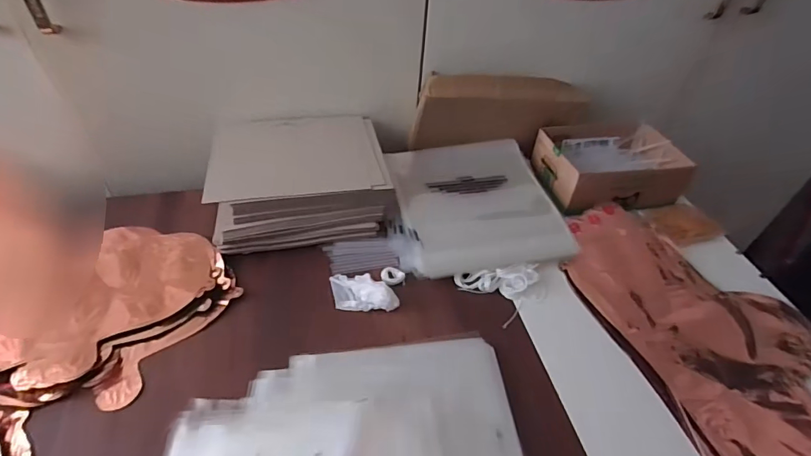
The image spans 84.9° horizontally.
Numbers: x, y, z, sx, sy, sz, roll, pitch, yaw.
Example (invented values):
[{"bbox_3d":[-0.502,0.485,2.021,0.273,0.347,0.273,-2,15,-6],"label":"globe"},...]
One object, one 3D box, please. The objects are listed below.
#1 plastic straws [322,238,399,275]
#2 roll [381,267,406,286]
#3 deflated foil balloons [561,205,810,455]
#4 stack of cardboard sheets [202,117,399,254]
[{"bbox_3d":[-0.054,0.033,0.549,0.085,0.010,0.048,-4,46,-9],"label":"plastic straws"},{"bbox_3d":[-0.015,0.056,0.527,0.027,0.005,0.029,3,45,-3],"label":"roll"},{"bbox_3d":[0.363,0.133,0.475,0.233,0.028,0.437,-12,48,-17],"label":"deflated foil balloons"},{"bbox_3d":[-0.137,-0.067,0.593,0.216,0.070,0.190,-6,46,-11],"label":"stack of cardboard sheets"}]

